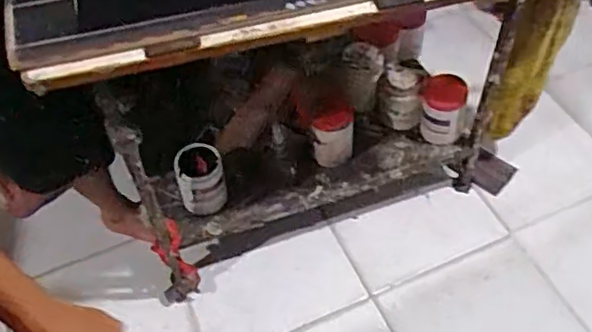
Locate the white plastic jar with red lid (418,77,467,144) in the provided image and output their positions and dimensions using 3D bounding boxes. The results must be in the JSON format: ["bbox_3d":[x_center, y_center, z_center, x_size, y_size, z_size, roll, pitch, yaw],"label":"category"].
[{"bbox_3d":[0.355,-0.140,1.517,0.115,0.164,0.096,12,55,12],"label":"white plastic jar with red lid"}]

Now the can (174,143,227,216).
[{"bbox_3d":[-0.212,0.026,1.417,0.105,0.150,0.099,-1,53,2],"label":"can"}]

